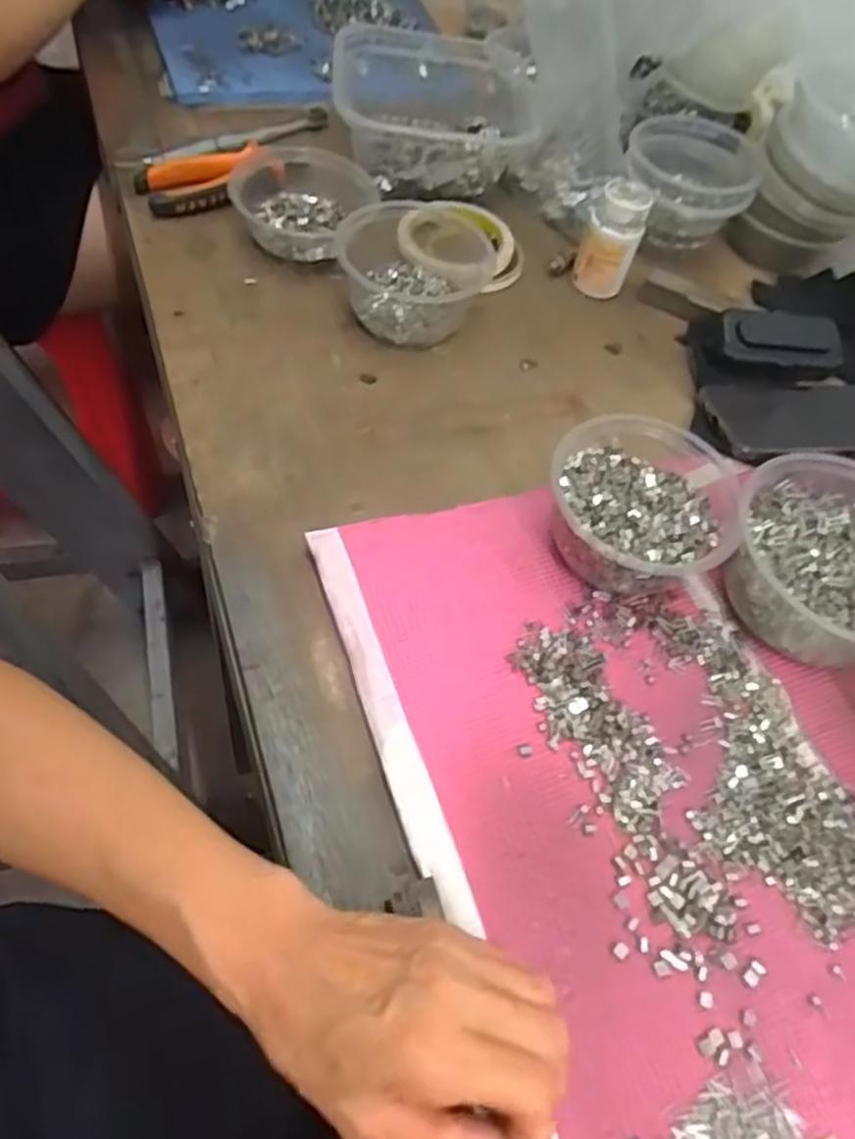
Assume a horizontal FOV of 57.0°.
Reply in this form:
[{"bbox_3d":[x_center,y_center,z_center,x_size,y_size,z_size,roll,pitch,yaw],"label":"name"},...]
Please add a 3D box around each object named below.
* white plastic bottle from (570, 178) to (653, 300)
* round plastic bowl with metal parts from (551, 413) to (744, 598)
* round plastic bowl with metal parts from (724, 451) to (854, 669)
[{"bbox_3d":[0.151,-0.271,0.649,0.045,0.082,0.043,21,56,5],"label":"white plastic bottle"},{"bbox_3d":[0.129,-0.035,0.486,0.109,0.058,0.111,5,56,-8],"label":"round plastic bowl with metal parts"},{"bbox_3d":[0.255,-0.011,0.484,0.141,0.057,0.131,4,57,-6],"label":"round plastic bowl with metal parts"}]

